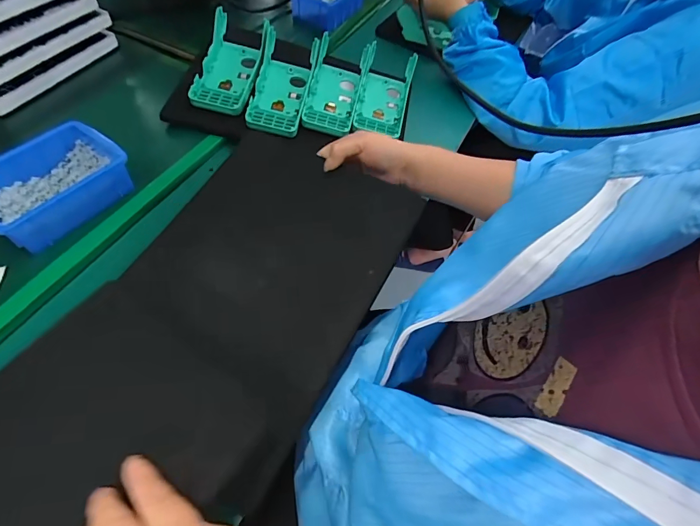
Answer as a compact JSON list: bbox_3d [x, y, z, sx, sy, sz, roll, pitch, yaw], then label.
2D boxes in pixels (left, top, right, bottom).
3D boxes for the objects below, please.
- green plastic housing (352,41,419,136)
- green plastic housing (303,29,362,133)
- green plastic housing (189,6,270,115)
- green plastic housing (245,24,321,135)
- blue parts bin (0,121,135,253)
[{"bbox_3d":[0.052,-0.273,0.606,0.084,0.059,0.160,12,55,1],"label":"green plastic housing"},{"bbox_3d":[-0.025,-0.275,0.585,0.075,0.058,0.161,8,55,-2],"label":"green plastic housing"},{"bbox_3d":[-0.177,-0.298,0.570,0.083,0.060,0.160,10,55,-1],"label":"green plastic housing"},{"bbox_3d":[-0.100,-0.266,0.571,0.081,0.062,0.164,8,55,-2],"label":"green plastic housing"},{"bbox_3d":[-0.335,-0.086,0.437,0.103,0.057,0.148,33,58,15],"label":"blue parts bin"}]

